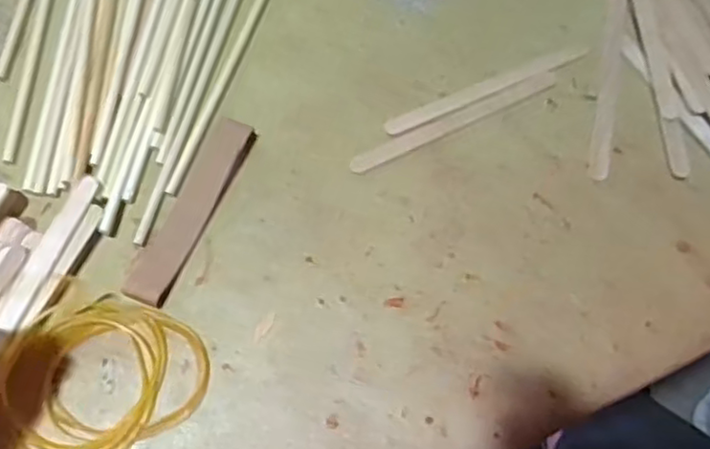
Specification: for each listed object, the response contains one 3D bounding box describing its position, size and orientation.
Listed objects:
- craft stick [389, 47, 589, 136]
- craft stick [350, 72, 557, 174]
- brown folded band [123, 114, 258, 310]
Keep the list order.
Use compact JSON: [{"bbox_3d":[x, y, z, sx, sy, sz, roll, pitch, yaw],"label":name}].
[{"bbox_3d":[0.071,-0.074,0.356,0.118,0.004,0.010,-23,69,-10],"label":"craft stick"},{"bbox_3d":[0.053,-0.056,0.348,0.122,0.004,0.010,-26,70,-11],"label":"craft stick"},{"bbox_3d":[-0.081,-0.009,0.327,0.023,0.004,0.104,21,68,8],"label":"brown folded band"}]

